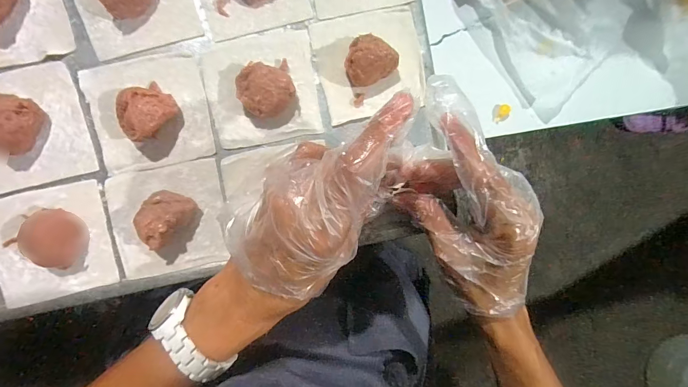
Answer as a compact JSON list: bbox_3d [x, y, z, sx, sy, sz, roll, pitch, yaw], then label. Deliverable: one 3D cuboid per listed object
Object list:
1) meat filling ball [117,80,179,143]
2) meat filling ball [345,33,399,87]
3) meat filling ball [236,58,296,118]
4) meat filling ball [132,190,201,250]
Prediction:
[{"bbox_3d":[-0.139,-0.058,0.241,0.032,0.023,0.036,44,88,-7],"label":"meat filling ball"},{"bbox_3d":[0.017,-0.095,0.253,0.034,0.029,0.034,0,93,-6],"label":"meat filling ball"},{"bbox_3d":[-0.056,-0.076,0.250,0.040,0.023,0.036,-19,95,-5],"label":"meat filling ball"},{"bbox_3d":[-0.127,0.015,0.245,0.037,0.025,0.032,-40,96,-3],"label":"meat filling ball"}]

